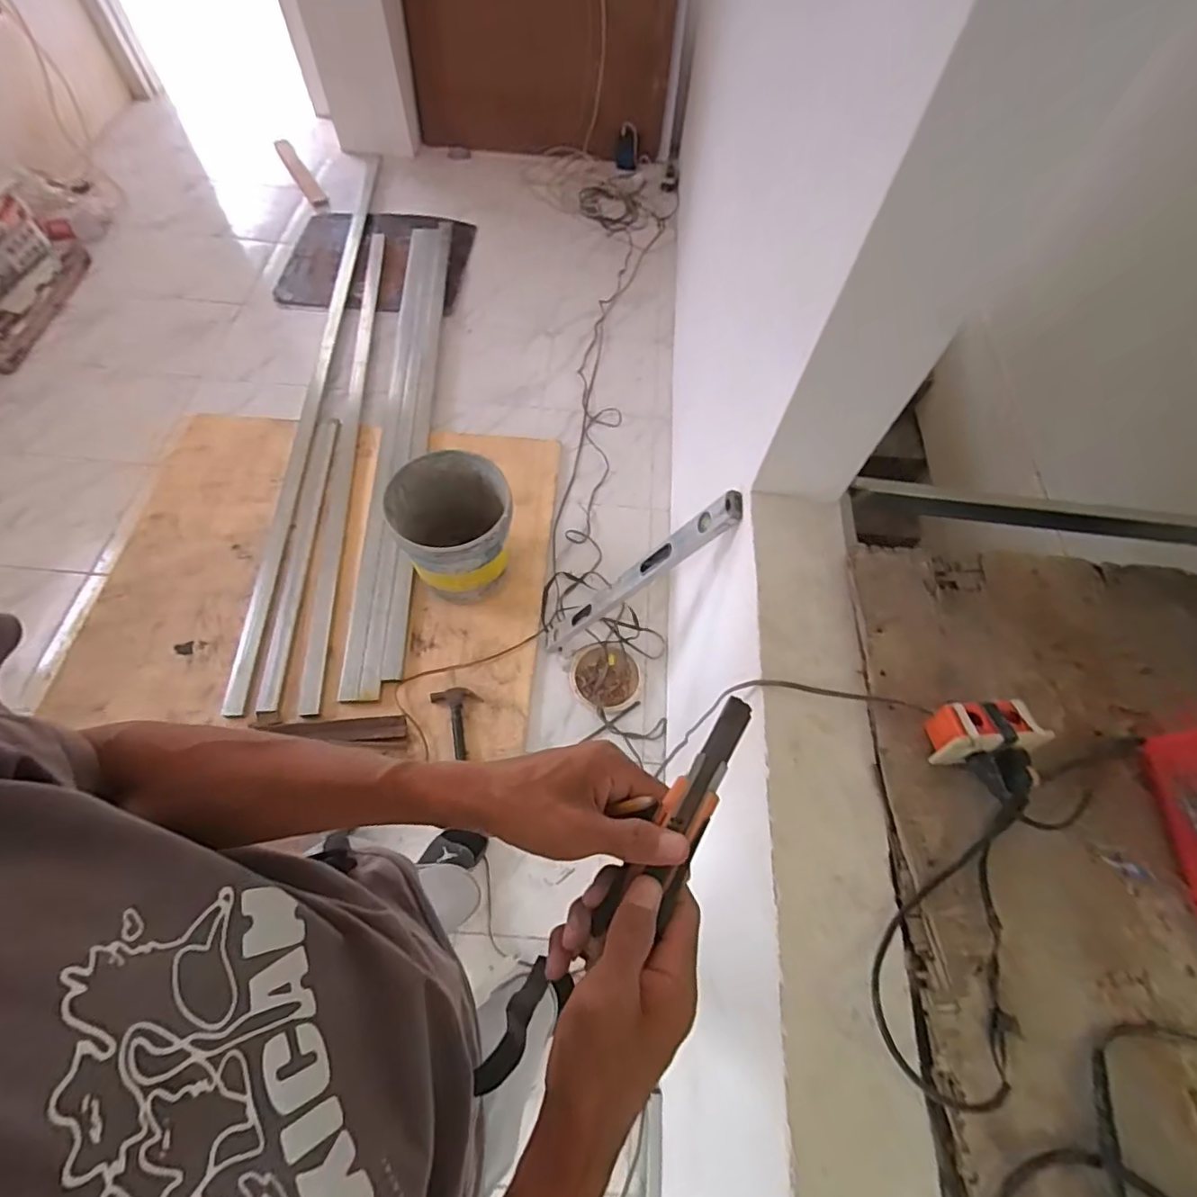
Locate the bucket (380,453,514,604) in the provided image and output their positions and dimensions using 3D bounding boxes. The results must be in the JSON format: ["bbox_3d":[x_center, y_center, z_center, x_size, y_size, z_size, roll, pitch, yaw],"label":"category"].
[{"bbox_3d":[-0.376,-0.173,1.482,0.281,0.317,0.294,1,64,-2],"label":"bucket"}]

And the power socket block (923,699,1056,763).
[{"bbox_3d":[0.459,0.162,0.669,0.116,0.063,0.068,-5,63,-6],"label":"power socket block"}]

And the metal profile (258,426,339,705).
[{"bbox_3d":[-0.883,-0.139,1.648,0.075,0.031,0.966,0,63,-3],"label":"metal profile"}]

